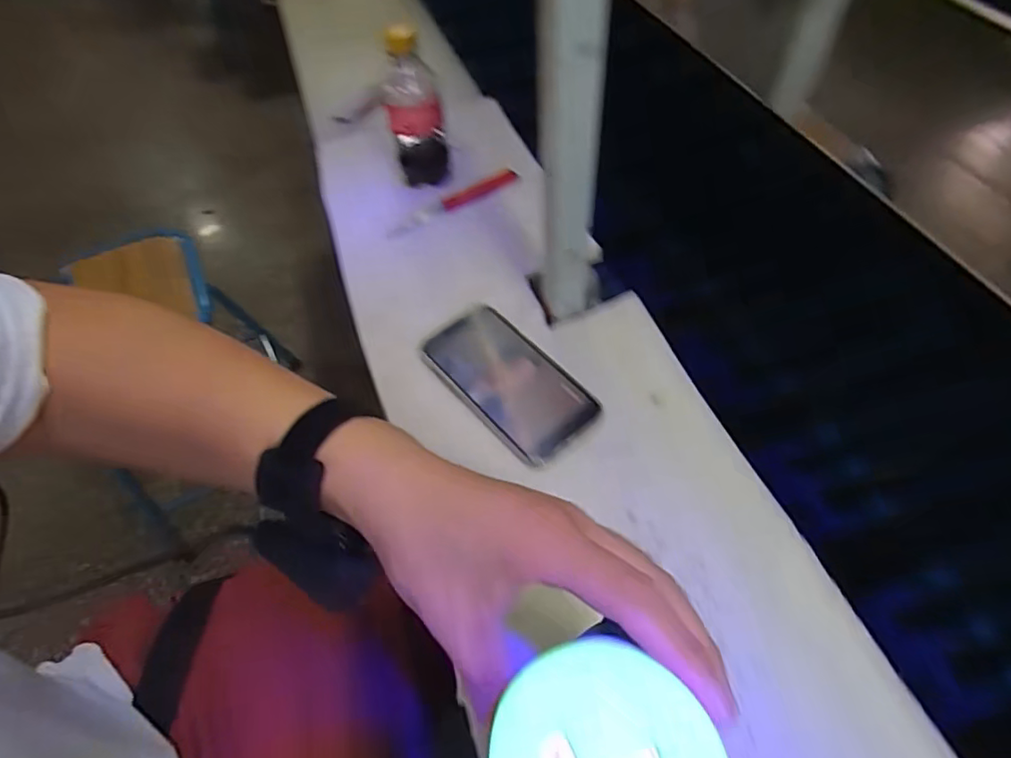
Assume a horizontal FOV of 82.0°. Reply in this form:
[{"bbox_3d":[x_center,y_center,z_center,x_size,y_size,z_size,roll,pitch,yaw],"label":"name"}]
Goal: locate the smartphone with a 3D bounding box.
[{"bbox_3d":[0.002,-0.001,0.496,0.083,0.013,0.153,-38,60,-21],"label":"smartphone"}]

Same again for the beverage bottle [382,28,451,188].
[{"bbox_3d":[-0.097,-0.285,0.621,0.055,0.168,0.048,-7,54,-1],"label":"beverage bottle"}]

